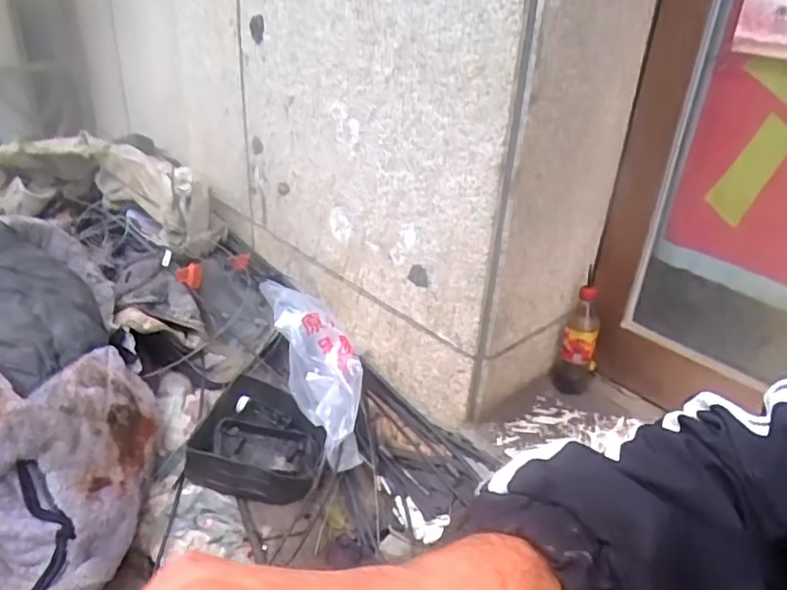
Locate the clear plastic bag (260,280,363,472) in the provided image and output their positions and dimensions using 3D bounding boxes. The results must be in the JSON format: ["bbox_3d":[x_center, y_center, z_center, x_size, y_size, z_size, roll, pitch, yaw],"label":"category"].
[{"bbox_3d":[-0.141,0.103,1.095,0.099,0.133,0.403,-13,62,-27],"label":"clear plastic bag"}]

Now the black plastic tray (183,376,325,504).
[{"bbox_3d":[-0.225,0.242,1.061,0.205,0.084,0.202,6,29,3],"label":"black plastic tray"}]

